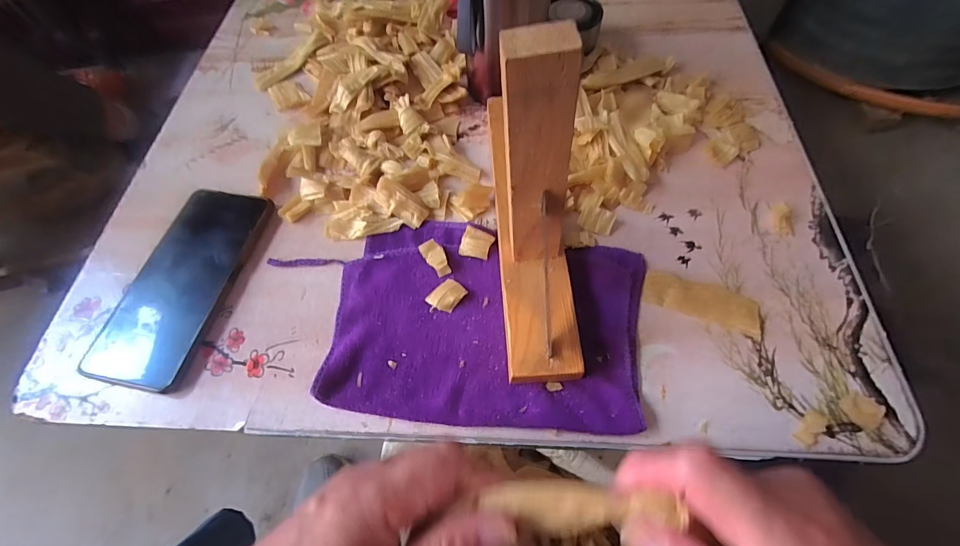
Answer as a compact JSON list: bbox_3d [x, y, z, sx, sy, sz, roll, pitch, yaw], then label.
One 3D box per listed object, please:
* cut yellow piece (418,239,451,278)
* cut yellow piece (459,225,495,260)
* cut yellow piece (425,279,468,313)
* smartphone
[{"bbox_3d":[-0.033,-0.011,0.315,0.015,0.009,0.029,-33,65,-13],"label":"cut yellow piece"},{"bbox_3d":[-0.002,-0.023,0.320,0.024,0.008,0.023,10,63,8],"label":"cut yellow piece"},{"bbox_3d":[-0.025,0.017,0.300,0.020,0.008,0.027,38,71,20],"label":"cut yellow piece"},{"bbox_3d":[-0.231,0.006,0.325,0.078,0.014,0.162,11,64,9],"label":"smartphone"}]

